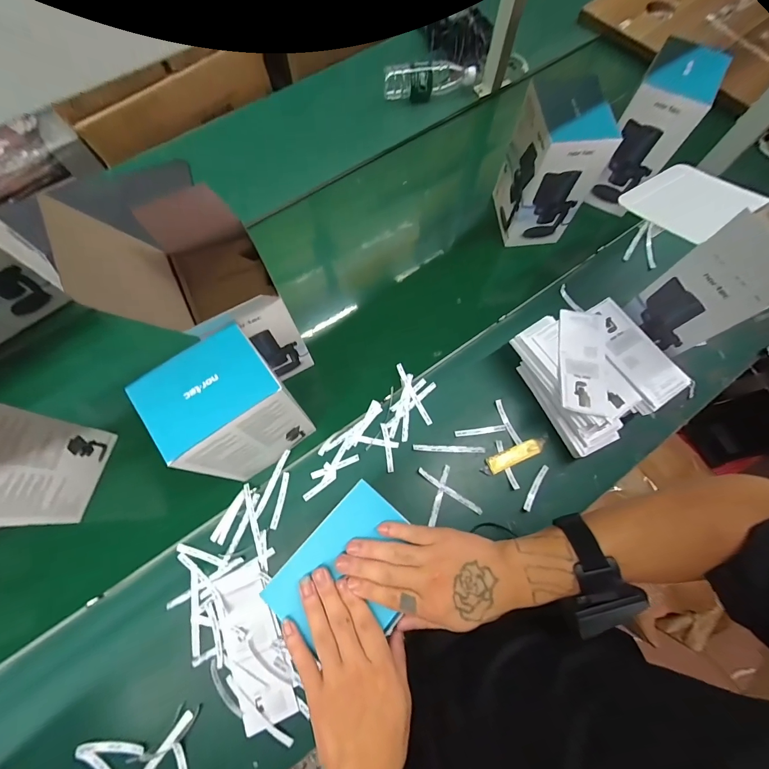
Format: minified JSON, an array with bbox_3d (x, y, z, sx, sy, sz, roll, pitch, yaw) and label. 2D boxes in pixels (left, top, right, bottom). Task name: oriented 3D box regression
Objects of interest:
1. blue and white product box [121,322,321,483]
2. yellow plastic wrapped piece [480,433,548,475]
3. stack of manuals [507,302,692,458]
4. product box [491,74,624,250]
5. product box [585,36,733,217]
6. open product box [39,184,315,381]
[{"bbox_3d":[-0.211,0.042,0.519,0.144,0.234,0.118,-36,74,-9],"label":"blue and white product box"},{"bbox_3d":[0.230,0.122,0.614,0.128,0.008,0.029,-22,74,-7],"label":"yellow plastic wrapped piece"},{"bbox_3d":[0.360,-0.020,0.617,0.199,0.087,0.227,-26,74,-8],"label":"stack of manuals"},{"bbox_3d":[0.309,-0.405,0.665,0.123,0.232,0.142,-5,72,-2],"label":"product box"},{"bbox_3d":[0.495,-0.479,0.688,0.113,0.232,0.131,31,76,12],"label":"product box"},{"bbox_3d":[-0.236,-0.112,0.515,0.161,0.336,0.134,-27,74,-8],"label":"open product box"}]

